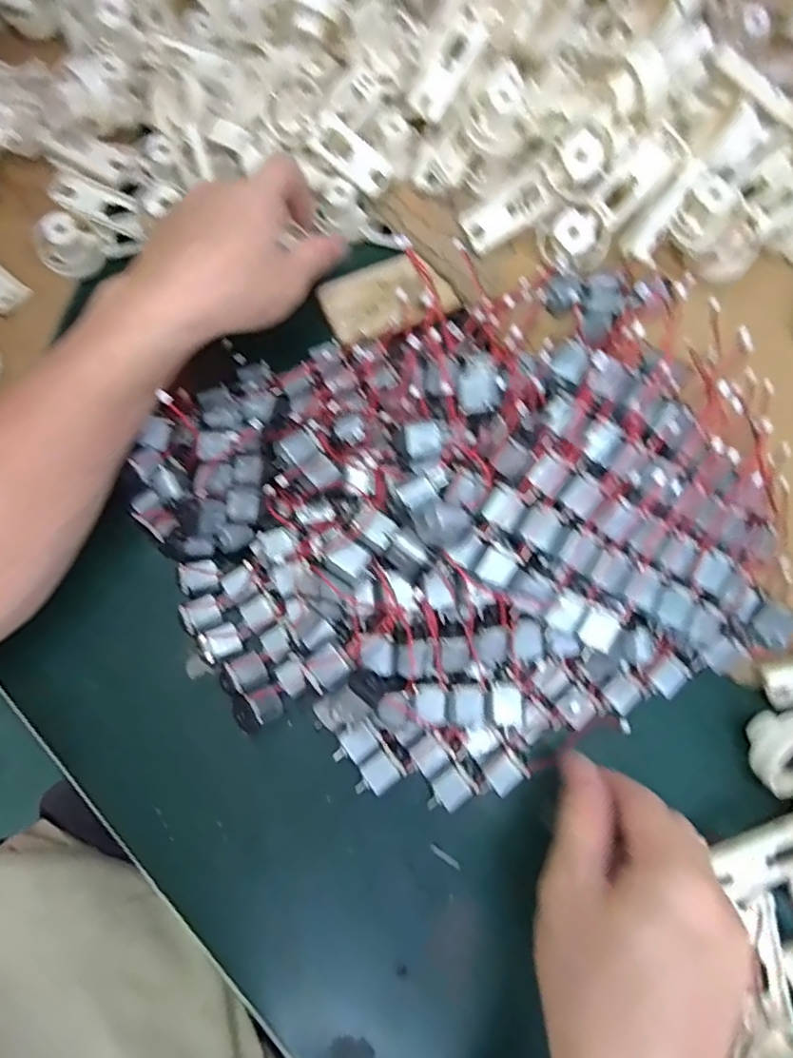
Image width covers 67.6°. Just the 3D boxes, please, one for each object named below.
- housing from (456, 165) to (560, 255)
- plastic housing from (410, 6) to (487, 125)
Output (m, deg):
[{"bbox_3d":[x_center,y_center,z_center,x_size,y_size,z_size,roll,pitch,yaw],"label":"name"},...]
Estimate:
[{"bbox_3d":[0.069,-0.196,0.365,0.055,0.013,0.024,-24,73,25],"label":"housing"},{"bbox_3d":[0.034,-0.280,0.356,0.026,0.009,0.065,33,99,8],"label":"plastic housing"}]

